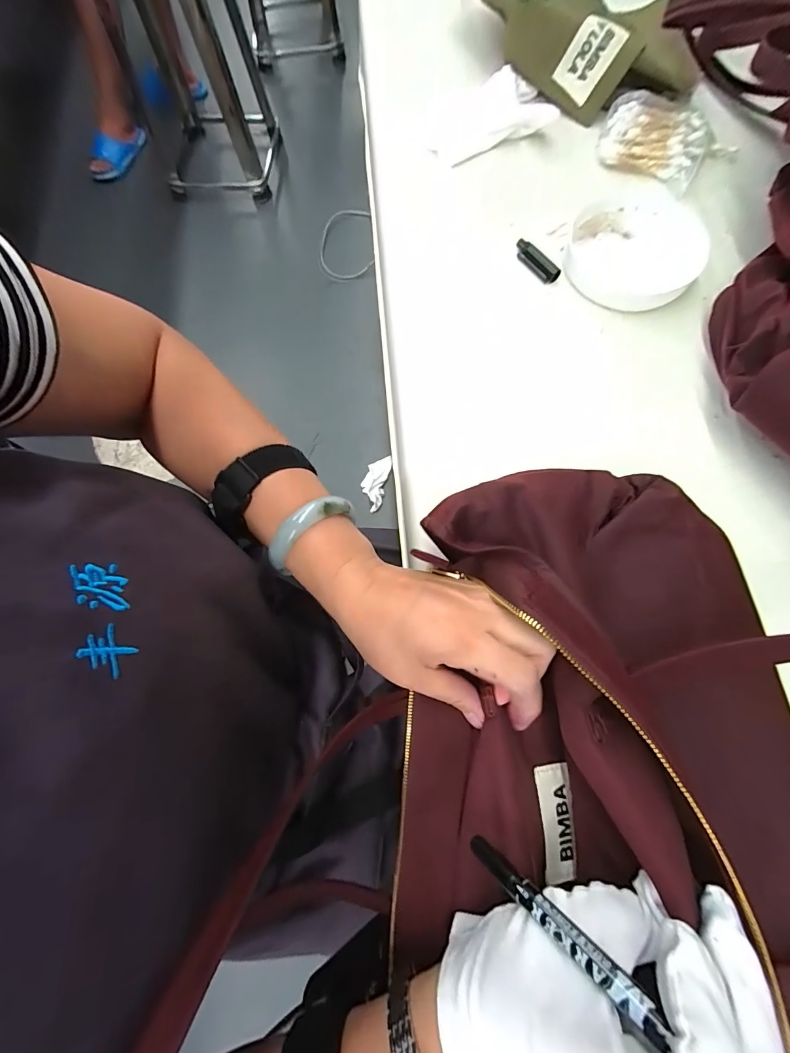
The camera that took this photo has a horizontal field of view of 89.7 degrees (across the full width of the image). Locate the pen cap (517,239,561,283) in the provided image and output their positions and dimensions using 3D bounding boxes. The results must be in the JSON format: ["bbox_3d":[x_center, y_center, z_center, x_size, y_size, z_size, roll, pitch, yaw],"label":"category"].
[{"bbox_3d":[0.127,-0.239,0.354,0.011,0.014,0.050,-35,76,-9],"label":"pen cap"}]

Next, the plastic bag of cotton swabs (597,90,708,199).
[{"bbox_3d":[0.245,-0.369,0.375,0.093,0.024,0.088,21,75,8],"label":"plastic bag of cotton swabs"}]

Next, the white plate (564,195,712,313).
[{"bbox_3d":[0.212,-0.248,0.353,0.107,0.022,0.123,17,74,6],"label":"white plate"}]

